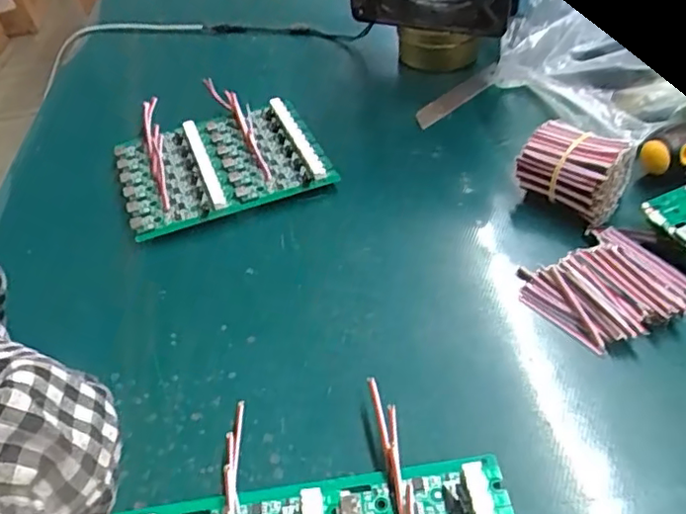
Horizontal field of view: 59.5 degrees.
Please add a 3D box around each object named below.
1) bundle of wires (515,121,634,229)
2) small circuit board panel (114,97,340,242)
[{"bbox_3d":[0.127,-0.047,0.329,0.052,0.034,0.039,27,54,30],"label":"bundle of wires"},{"bbox_3d":[-0.079,-0.059,0.394,0.125,0.021,0.099,-18,45,-11],"label":"small circuit board panel"}]

